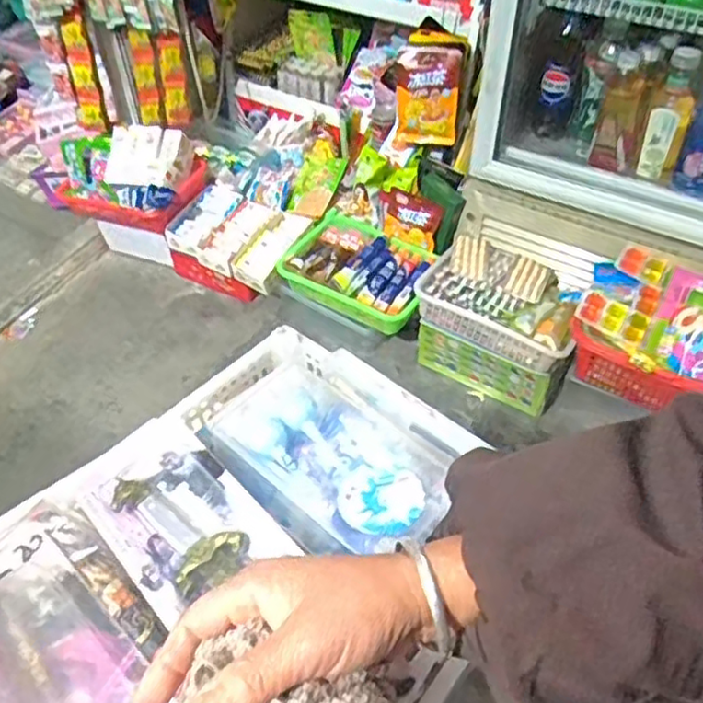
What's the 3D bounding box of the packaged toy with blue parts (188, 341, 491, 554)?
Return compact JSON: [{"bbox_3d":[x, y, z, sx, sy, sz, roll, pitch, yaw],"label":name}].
[{"bbox_3d":[-0.017,0.068,0.495,0.196,0.046,0.126,32,56,27],"label":"packaged toy with blue parts"}]

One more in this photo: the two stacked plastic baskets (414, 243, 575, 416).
[{"bbox_3d":[0.254,-0.044,1.183,0.271,0.169,0.160,24,52,21],"label":"two stacked plastic baskets"}]

